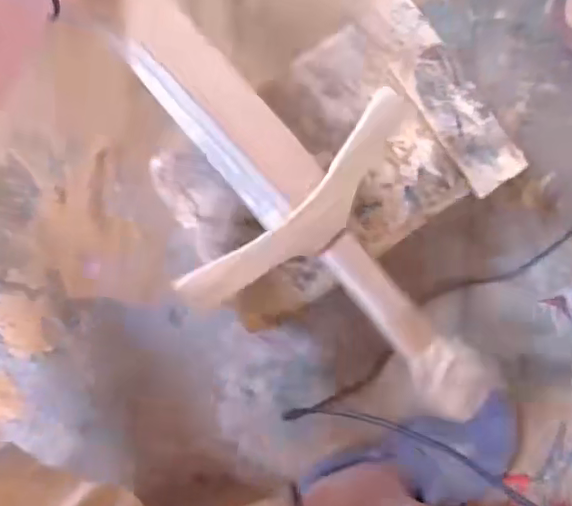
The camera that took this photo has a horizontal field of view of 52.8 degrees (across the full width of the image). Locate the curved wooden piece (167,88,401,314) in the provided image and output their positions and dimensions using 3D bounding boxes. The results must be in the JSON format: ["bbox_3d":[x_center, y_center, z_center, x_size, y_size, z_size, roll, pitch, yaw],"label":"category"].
[{"bbox_3d":[0.017,-0.032,0.438,0.219,0.012,0.055,-44,85,-2],"label":"curved wooden piece"}]

